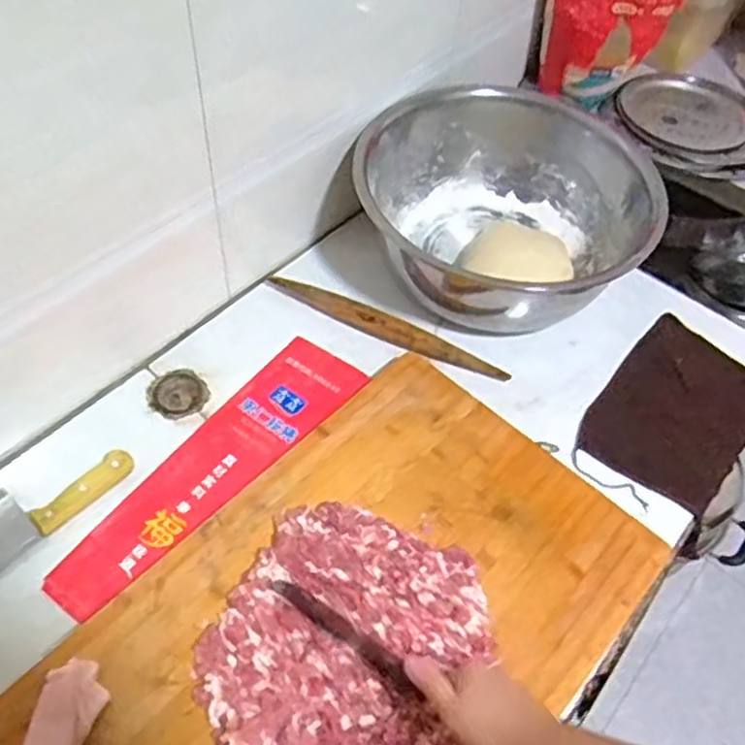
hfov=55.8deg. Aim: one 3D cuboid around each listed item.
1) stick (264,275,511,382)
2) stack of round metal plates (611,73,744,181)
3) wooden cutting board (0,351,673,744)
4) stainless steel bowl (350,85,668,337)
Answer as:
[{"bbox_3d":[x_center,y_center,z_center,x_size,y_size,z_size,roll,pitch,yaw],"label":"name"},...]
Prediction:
[{"bbox_3d":[0.014,-0.064,0.902,0.331,0.024,0.033,20,54,10],"label":"stick"},{"bbox_3d":[0.557,-0.427,1.192,0.273,0.031,0.254,32,57,18],"label":"stack of round metal plates"},{"bbox_3d":[-0.008,0.235,0.666,0.367,0.035,0.556,37,59,21],"label":"wooden cutting board"},{"bbox_3d":[0.181,-0.220,0.944,0.361,0.150,0.362,2,53,-3],"label":"stainless steel bowl"}]

